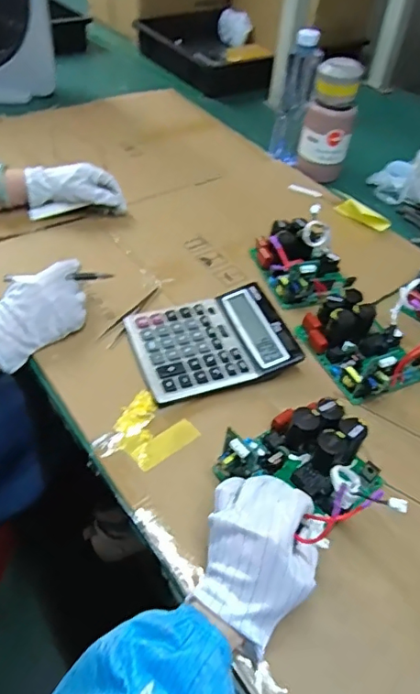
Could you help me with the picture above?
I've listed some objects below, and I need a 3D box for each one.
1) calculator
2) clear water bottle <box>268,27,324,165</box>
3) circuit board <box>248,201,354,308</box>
[{"bbox_3d":[0.001,-0.007,0.646,0.183,0.032,0.145,-12,49,-17],"label":"calculator"},{"bbox_3d":[0.158,-0.456,0.980,0.061,0.224,0.065,7,46,1],"label":"clear water bottle"},{"bbox_3d":[0.137,-0.138,0.747,0.114,0.085,0.136,-9,48,-14],"label":"circuit board"}]

